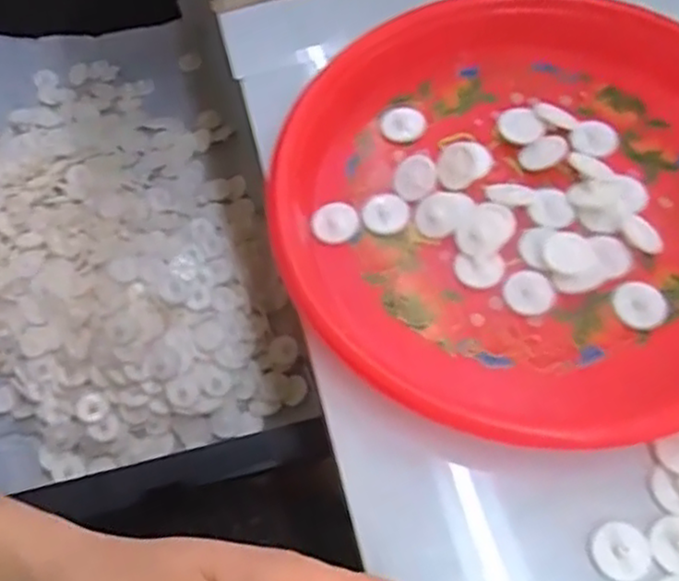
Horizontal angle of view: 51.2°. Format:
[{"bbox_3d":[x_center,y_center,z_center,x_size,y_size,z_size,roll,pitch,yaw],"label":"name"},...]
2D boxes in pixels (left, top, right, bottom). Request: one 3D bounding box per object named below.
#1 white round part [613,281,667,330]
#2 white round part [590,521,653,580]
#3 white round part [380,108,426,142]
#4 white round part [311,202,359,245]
[{"bbox_3d":[0.130,0.006,0.304,0.021,0.004,0.022,-2,63,3],"label":"white round part"},{"bbox_3d":[0.106,0.098,0.265,0.020,0.004,0.020,-2,63,3],"label":"white round part"},{"bbox_3d":[0.033,-0.086,0.363,0.023,0.005,0.019,8,64,8],"label":"white round part"},{"bbox_3d":[-0.002,-0.032,0.338,0.023,0.005,0.019,-35,66,-13],"label":"white round part"}]

